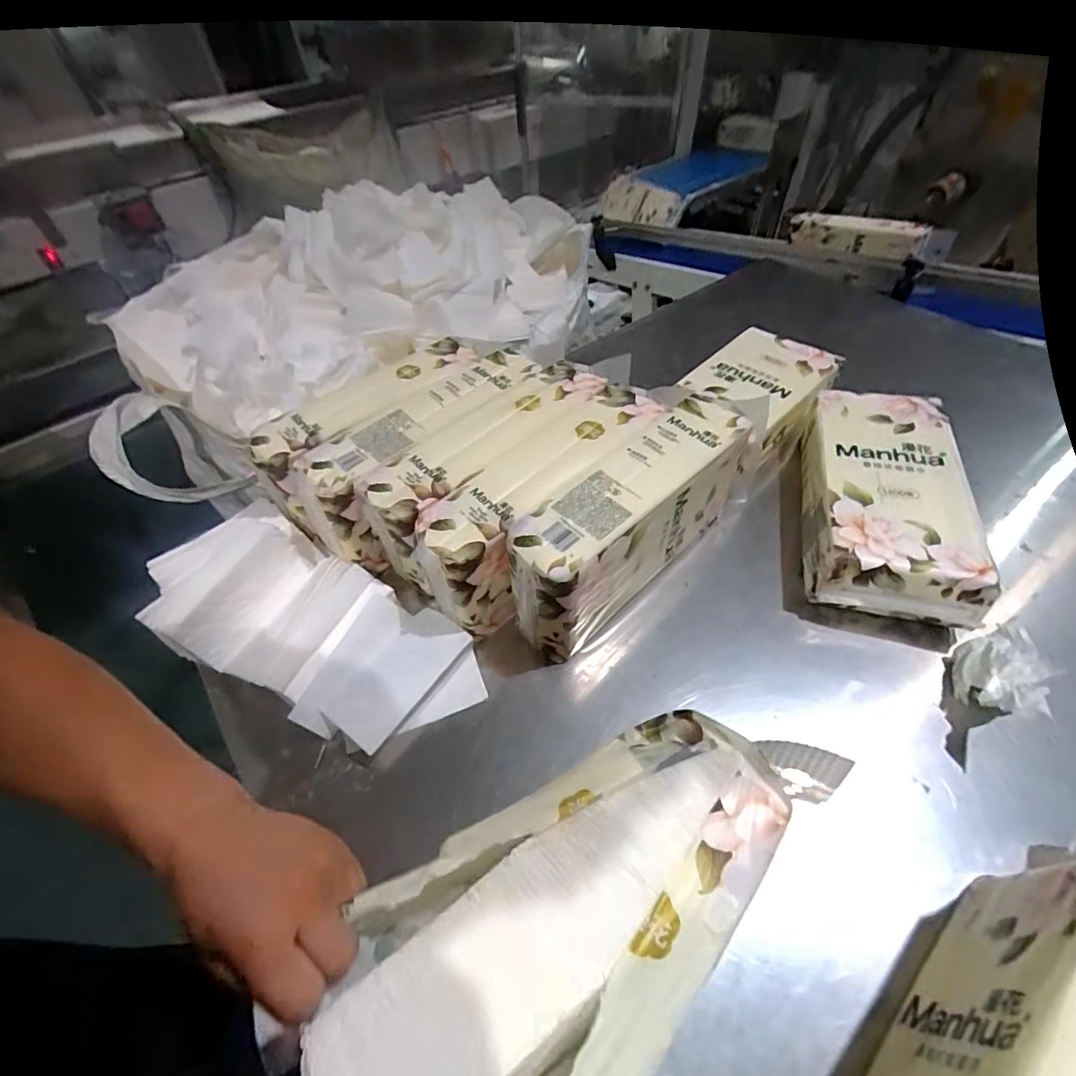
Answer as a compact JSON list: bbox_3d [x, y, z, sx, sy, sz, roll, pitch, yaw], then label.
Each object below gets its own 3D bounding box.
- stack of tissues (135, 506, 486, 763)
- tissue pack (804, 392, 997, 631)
[{"bbox_3d":[-0.252,0.097,0.569,0.384,0.062,0.177,27,56,6],"label":"stack of tissues"},{"bbox_3d":[0.417,-0.045,0.624,0.161,0.104,0.312,8,52,10],"label":"tissue pack"}]

